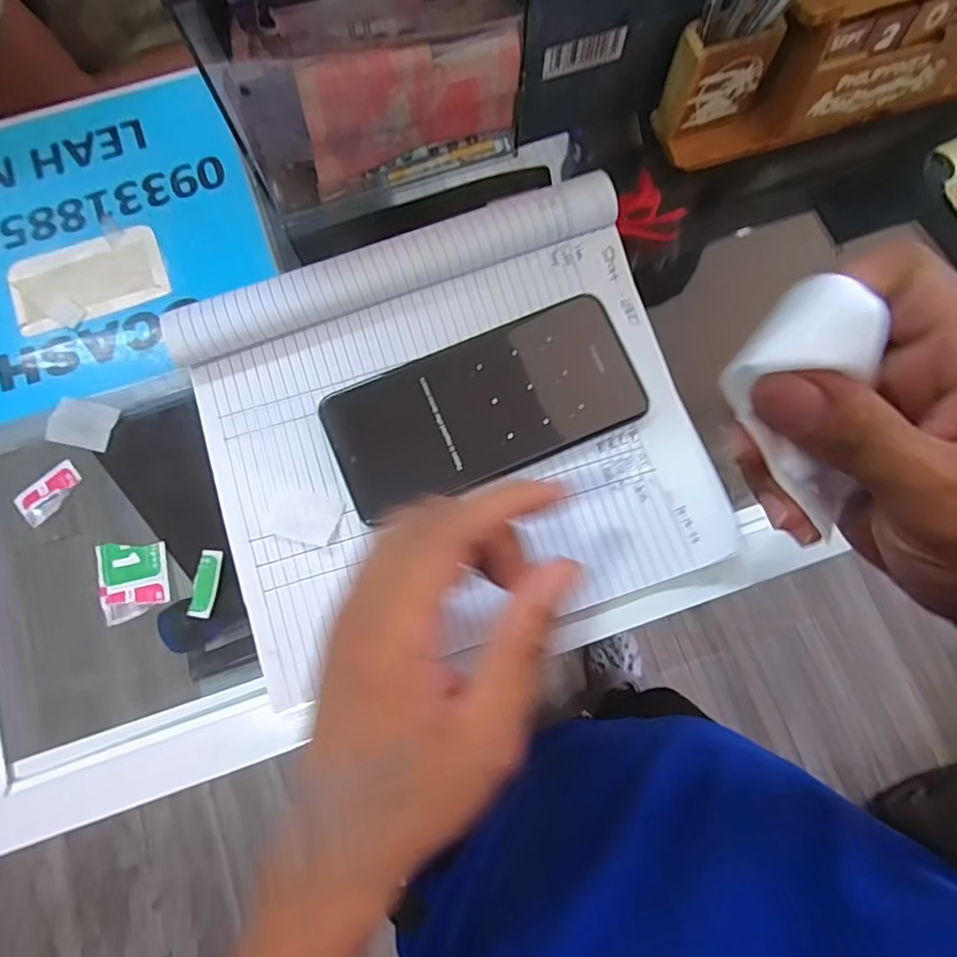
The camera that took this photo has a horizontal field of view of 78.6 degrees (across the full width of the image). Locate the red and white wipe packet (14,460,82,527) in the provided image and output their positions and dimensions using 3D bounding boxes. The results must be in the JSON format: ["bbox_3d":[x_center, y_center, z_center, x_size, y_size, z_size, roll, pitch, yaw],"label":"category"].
[{"bbox_3d":[-0.231,0.007,0.316,0.022,0.009,0.032,44,82,8],"label":"red and white wipe packet"}]

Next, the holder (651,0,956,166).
[{"bbox_3d":[0.223,-0.247,0.323,0.238,0.071,0.048,-16,79,-3],"label":"holder"}]

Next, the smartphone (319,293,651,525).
[{"bbox_3d":[0.004,-0.039,0.311,0.162,0.011,0.072,-22,79,-4],"label":"smartphone"}]

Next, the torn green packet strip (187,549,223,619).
[{"bbox_3d":[-0.142,0.055,0.304,0.011,0.006,0.034,5,78,1],"label":"torn green packet strip"}]

